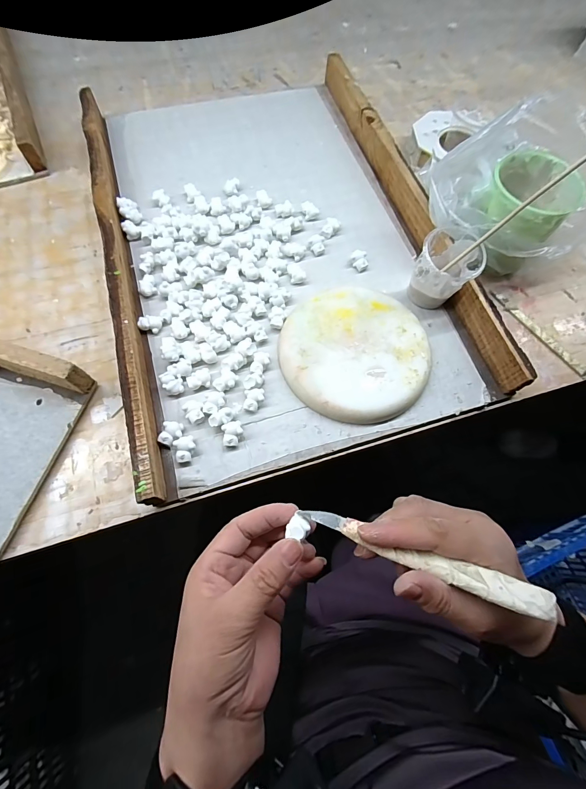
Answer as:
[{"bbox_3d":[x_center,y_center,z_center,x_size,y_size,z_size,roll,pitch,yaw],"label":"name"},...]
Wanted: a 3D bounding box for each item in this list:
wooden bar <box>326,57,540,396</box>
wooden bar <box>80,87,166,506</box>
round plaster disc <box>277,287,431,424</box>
[{"bbox_3d":[0.154,-0.263,0.459,0.020,0.048,0.569,-16,69,-9],"label":"wooden bar"},{"bbox_3d":[-0.205,-0.160,0.408,0.021,0.048,0.572,-15,69,-8],"label":"wooden bar"},{"bbox_3d":[0.069,-0.046,0.382,0.156,0.021,0.155,1,68,-2],"label":"round plaster disc"}]

